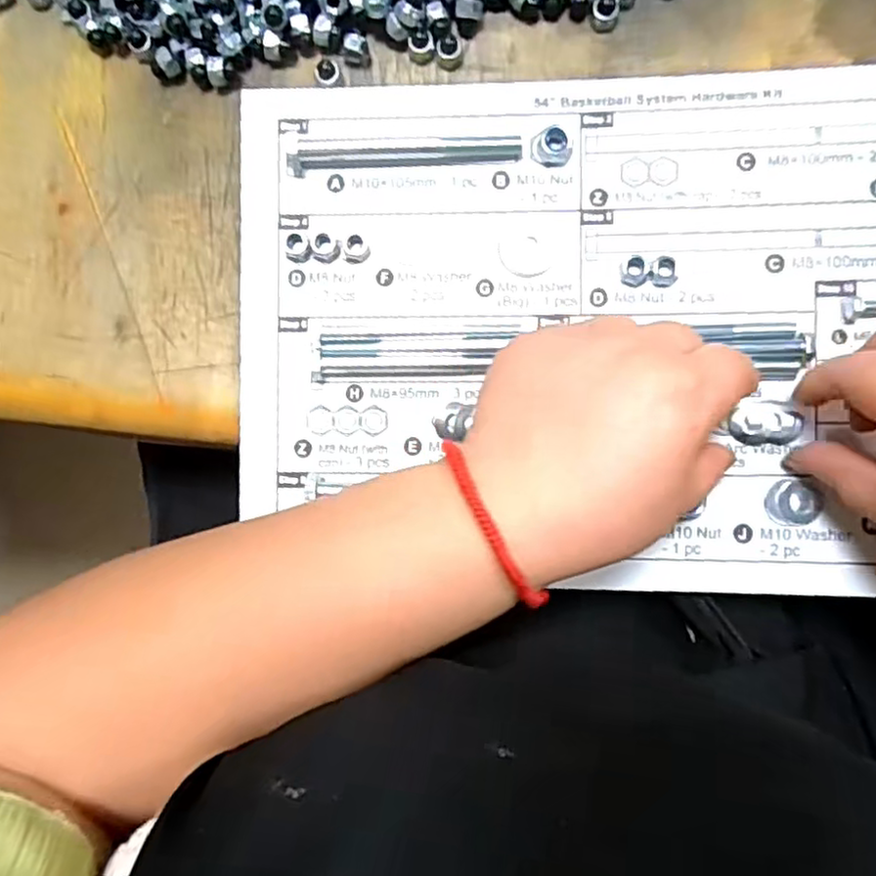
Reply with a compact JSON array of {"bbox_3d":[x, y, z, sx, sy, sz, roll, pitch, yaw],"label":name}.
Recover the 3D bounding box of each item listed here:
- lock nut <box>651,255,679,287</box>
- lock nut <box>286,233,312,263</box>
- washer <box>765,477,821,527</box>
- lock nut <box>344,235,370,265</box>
[{"bbox_3d":[0.106,-0.078,0.317,0.012,0.007,0.014,-9,88,4],"label":"lock nut"},{"bbox_3d":[-0.068,-0.091,0.327,0.012,0.005,0.012,0,88,4],"label":"lock nut"},{"bbox_3d":[0.163,0.030,0.310,0.024,0.004,0.021,8,89,5],"label":"washer"},{"bbox_3d":[-0.040,-0.090,0.326,0.012,0.006,0.011,0,88,4],"label":"lock nut"}]

